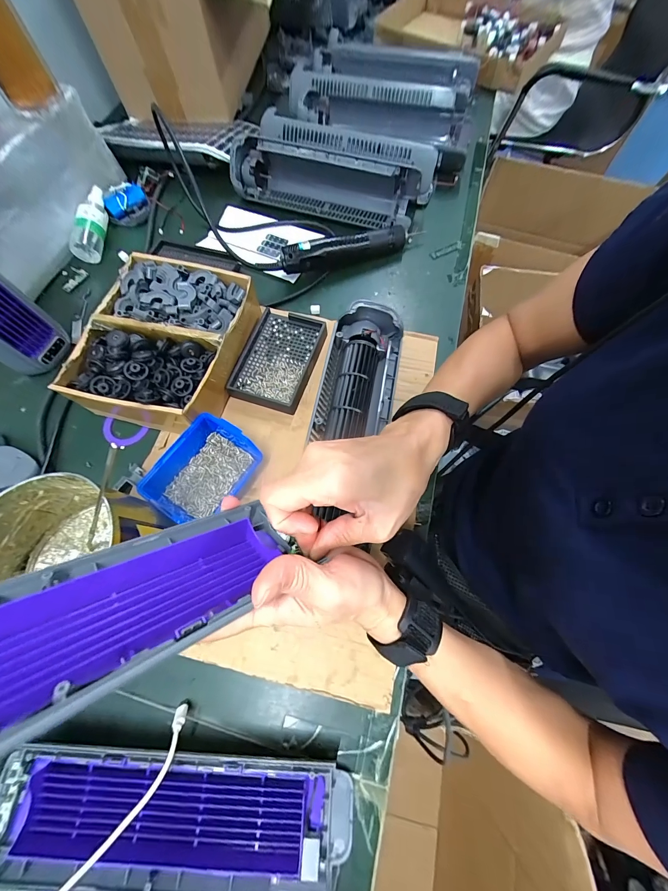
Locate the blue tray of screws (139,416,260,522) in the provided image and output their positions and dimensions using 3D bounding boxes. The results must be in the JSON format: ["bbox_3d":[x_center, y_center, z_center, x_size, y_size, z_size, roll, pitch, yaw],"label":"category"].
[{"bbox_3d":[-0.143,0.031,0.350,0.086,0.047,0.113,31,72,13],"label":"blue tray of screws"}]

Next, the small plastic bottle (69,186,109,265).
[{"bbox_3d":[-0.396,-0.371,0.512,0.040,0.040,0.136,5,81,3],"label":"small plastic bottle"}]

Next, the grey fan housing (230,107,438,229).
[{"bbox_3d":[-0.001,-0.466,0.539,0.334,0.079,0.147,12,69,6],"label":"grey fan housing"}]

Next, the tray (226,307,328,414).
[{"bbox_3d":[-0.073,-0.117,0.422,0.094,0.025,0.139,17,69,8],"label":"tray"}]

